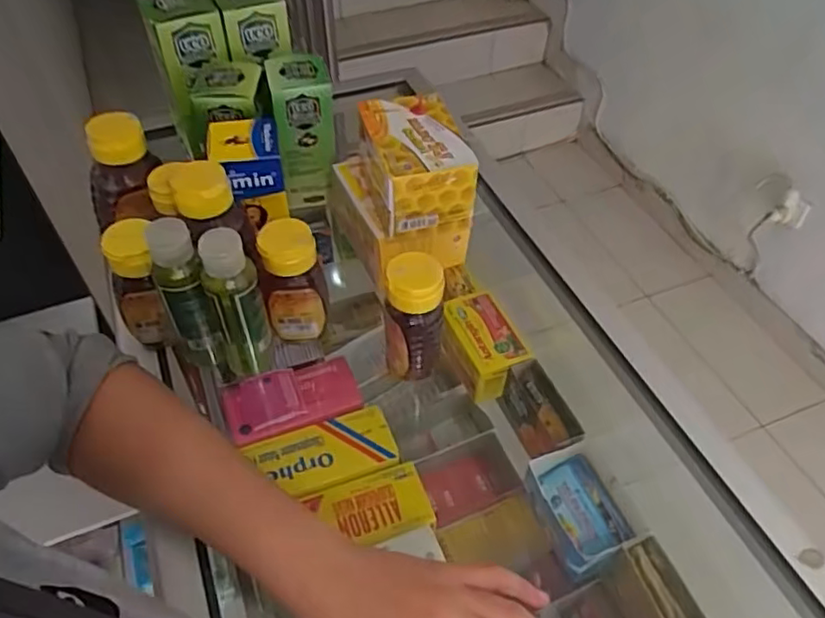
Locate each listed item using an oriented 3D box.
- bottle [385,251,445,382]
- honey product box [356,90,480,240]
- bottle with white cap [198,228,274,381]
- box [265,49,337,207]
[{"bbox_3d":[0.002,0.012,0.462,0.039,0.118,0.044,1,49,1],"label":"bottle"},{"bbox_3d":[0.003,-0.119,0.509,0.070,0.059,0.107,-12,50,-10],"label":"honey product box"},{"bbox_3d":[-0.121,-0.001,0.446,0.034,0.111,0.035,-16,51,-13],"label":"bottle with white cap"},{"bbox_3d":[-0.099,-0.161,0.588,0.053,0.125,0.058,-12,50,-10],"label":"box"}]

